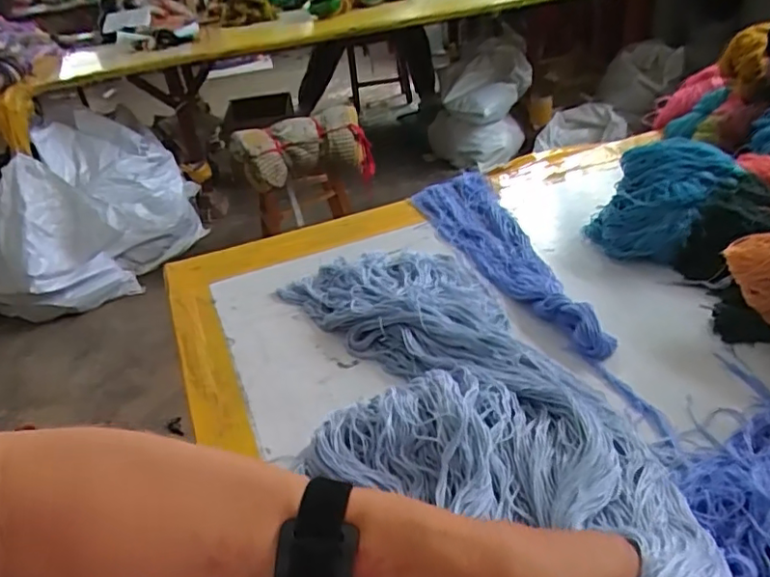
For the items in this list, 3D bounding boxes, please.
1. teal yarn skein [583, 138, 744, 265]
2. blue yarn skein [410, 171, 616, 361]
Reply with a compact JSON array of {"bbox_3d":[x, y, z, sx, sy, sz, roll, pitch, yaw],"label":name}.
[{"bbox_3d":[0.303,-0.093,0.655,0.146,0.106,0.107,10,37,25],"label":"teal yarn skein"},{"bbox_3d":[0.145,-0.055,0.698,0.102,0.034,0.429,-14,33,-11],"label":"blue yarn skein"}]

